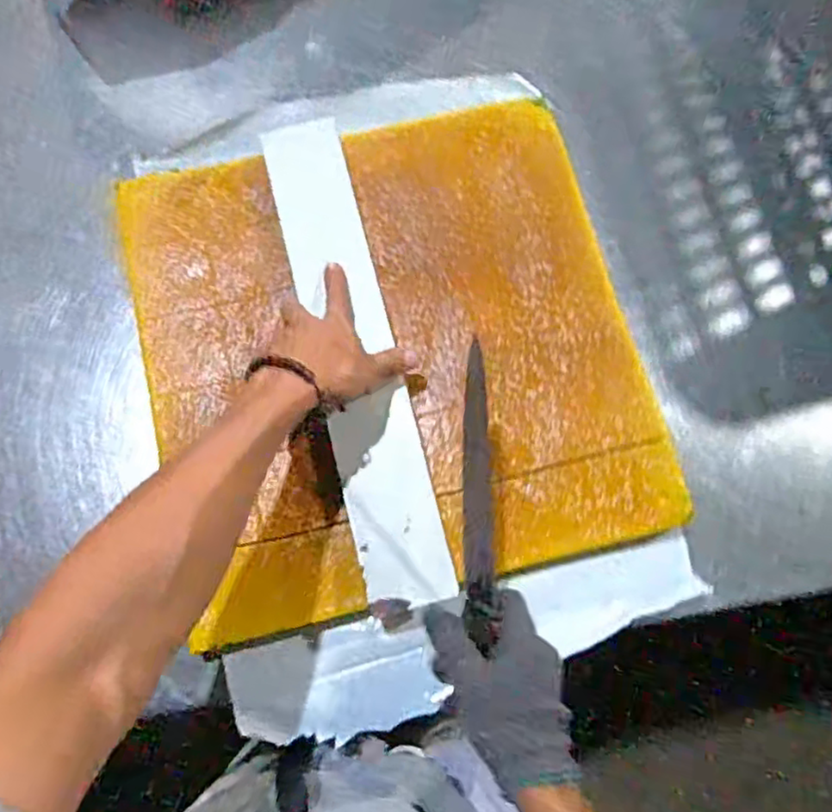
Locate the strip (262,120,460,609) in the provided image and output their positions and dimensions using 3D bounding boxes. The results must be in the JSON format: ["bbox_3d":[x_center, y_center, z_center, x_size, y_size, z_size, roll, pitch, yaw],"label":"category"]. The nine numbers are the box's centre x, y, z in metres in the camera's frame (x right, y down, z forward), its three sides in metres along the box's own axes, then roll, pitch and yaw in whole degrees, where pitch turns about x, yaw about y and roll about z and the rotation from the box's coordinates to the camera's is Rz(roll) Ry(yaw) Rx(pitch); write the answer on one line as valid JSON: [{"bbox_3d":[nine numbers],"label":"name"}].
[{"bbox_3d":[-0.055,-0.053,0.572,0.071,0.015,0.438,-13,76,-6],"label":"strip"}]

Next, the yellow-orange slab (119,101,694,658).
[{"bbox_3d":[-0.023,-0.054,0.588,0.417,0.025,0.425,-14,78,-4],"label":"yellow-orange slab"}]

